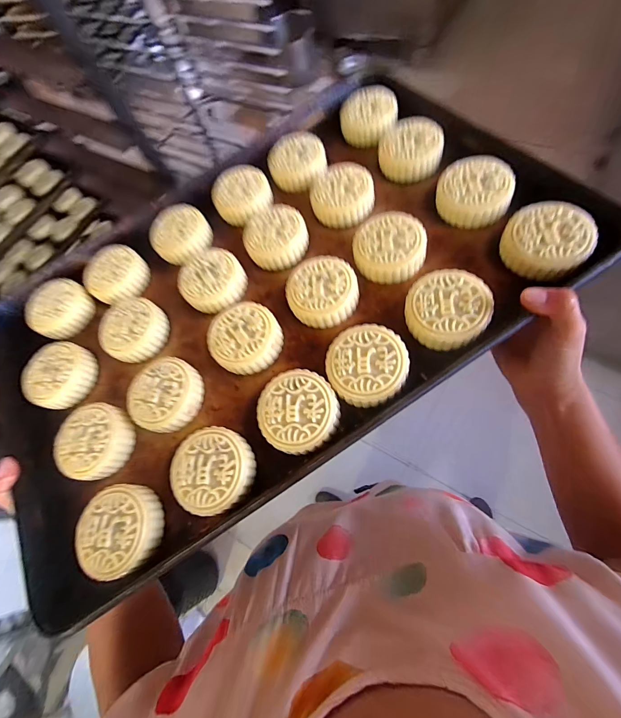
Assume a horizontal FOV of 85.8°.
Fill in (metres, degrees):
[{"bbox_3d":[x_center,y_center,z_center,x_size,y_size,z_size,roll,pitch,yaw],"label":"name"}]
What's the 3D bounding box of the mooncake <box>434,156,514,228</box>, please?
[{"bbox_3d":[0.170,-0.175,0.348,0.070,0.031,0.069,16,68,9],"label":"mooncake"}]

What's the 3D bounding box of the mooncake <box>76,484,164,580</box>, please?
[{"bbox_3d":[-0.164,0.148,0.292,0.068,0.032,0.068,6,67,5],"label":"mooncake"}]

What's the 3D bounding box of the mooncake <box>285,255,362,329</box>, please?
[{"bbox_3d":[0.012,-0.071,0.340,0.068,0.027,0.072,-1,66,2],"label":"mooncake"}]

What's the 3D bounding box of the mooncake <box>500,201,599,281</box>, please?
[{"bbox_3d":[0.215,-0.109,0.307,0.068,0.030,0.067,-1,66,2],"label":"mooncake"}]

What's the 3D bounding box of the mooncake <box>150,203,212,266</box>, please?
[{"bbox_3d":[-0.164,-0.158,0.419,0.079,0.023,0.069,38,73,17],"label":"mooncake"}]

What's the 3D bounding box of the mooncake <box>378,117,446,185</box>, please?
[{"bbox_3d":[0.119,-0.250,0.394,0.072,0.034,0.075,-1,66,2],"label":"mooncake"}]

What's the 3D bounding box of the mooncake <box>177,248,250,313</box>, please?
[{"bbox_3d":[-0.110,-0.085,0.381,0.071,0.037,0.069,-30,69,-10],"label":"mooncake"}]

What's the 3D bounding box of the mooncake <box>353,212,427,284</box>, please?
[{"bbox_3d":[0.080,-0.116,0.344,0.067,0.028,0.072,-1,66,2],"label":"mooncake"}]

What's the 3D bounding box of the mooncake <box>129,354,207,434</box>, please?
[{"bbox_3d":[-0.145,0.036,0.337,0.071,0.032,0.069,-1,66,2],"label":"mooncake"}]

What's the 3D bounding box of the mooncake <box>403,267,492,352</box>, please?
[{"bbox_3d":[0.122,-0.046,0.300,0.067,0.026,0.070,3,67,4],"label":"mooncake"}]

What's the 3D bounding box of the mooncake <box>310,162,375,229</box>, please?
[{"bbox_3d":[0.038,-0.189,0.387,0.069,0.029,0.068,-1,66,2],"label":"mooncake"}]

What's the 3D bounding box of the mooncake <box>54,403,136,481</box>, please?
[{"bbox_3d":[-0.213,0.080,0.330,0.068,0.026,0.067,-1,66,2],"label":"mooncake"}]

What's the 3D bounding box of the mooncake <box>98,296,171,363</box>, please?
[{"bbox_3d":[-0.201,-0.034,0.378,0.076,0.028,0.069,27,70,13],"label":"mooncake"}]

